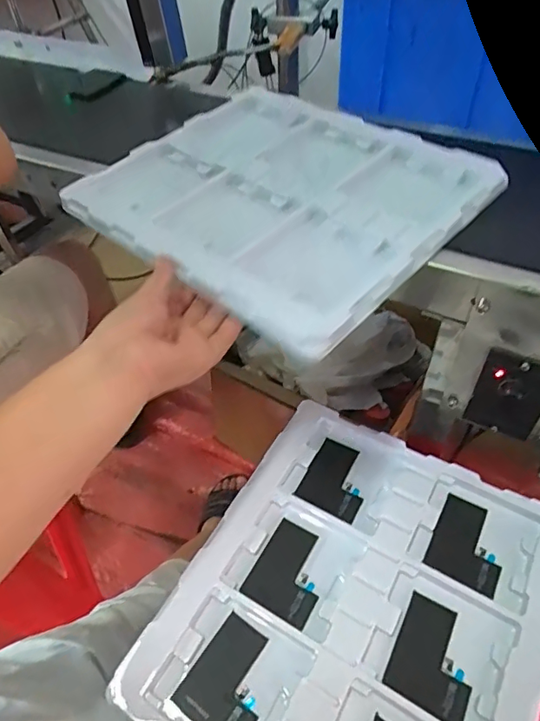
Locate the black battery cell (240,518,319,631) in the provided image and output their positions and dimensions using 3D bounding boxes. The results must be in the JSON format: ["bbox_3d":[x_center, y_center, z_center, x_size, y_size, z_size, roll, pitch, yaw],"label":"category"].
[{"bbox_3d":[0.019,0.184,0.440,0.059,0.004,0.076,22,52,22],"label":"black battery cell"}]

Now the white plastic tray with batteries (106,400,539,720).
[{"bbox_3d":[0.074,0.199,0.416,0.277,0.019,0.314,23,53,22],"label":"white plastic tray with batteries"}]

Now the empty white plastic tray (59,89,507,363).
[{"bbox_3d":[0.011,-0.157,0.453,0.311,0.033,0.272,32,57,28],"label":"empty white plastic tray"}]

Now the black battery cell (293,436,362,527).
[{"bbox_3d":[0.067,0.117,0.495,0.061,0.005,0.072,22,52,22],"label":"black battery cell"}]

